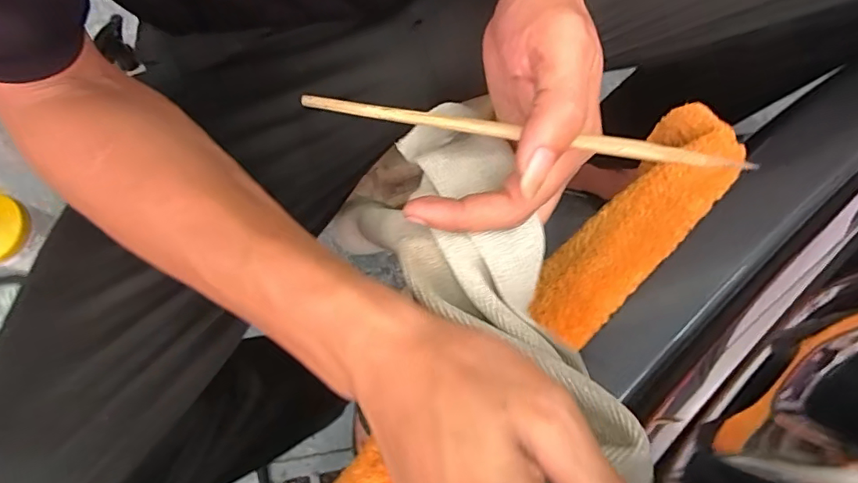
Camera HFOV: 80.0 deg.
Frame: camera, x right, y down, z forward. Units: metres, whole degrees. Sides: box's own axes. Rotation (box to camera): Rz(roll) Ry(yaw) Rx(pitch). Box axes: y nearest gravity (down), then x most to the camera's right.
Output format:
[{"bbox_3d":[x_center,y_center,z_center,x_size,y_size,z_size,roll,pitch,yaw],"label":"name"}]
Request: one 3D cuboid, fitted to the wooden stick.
[{"bbox_3d":[0.015,-0.062,0.269,0.272,0.008,0.007,20,75,40],"label":"wooden stick"}]

